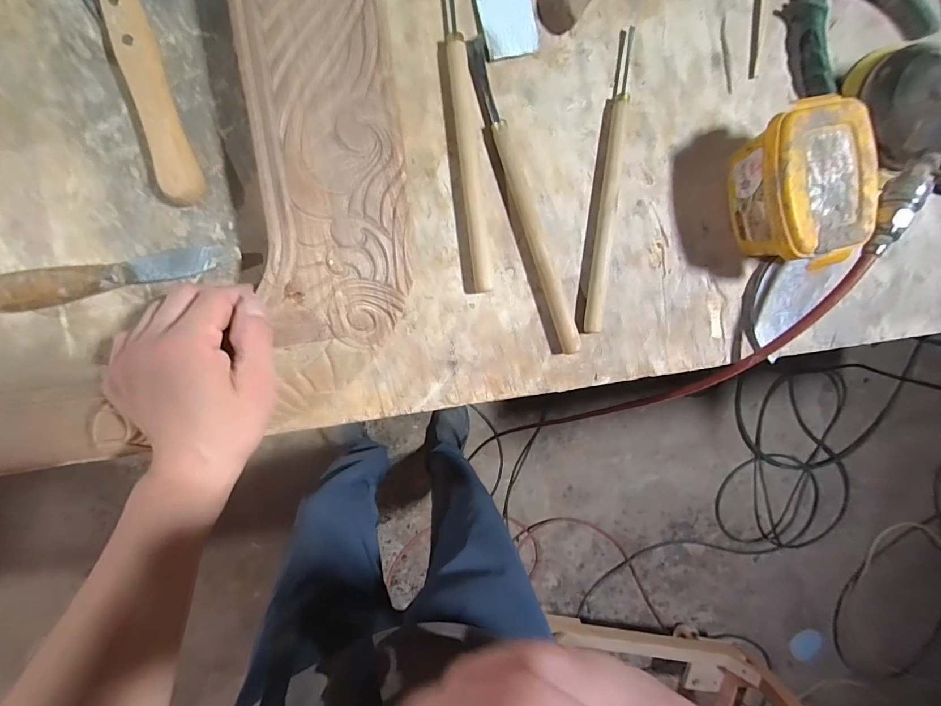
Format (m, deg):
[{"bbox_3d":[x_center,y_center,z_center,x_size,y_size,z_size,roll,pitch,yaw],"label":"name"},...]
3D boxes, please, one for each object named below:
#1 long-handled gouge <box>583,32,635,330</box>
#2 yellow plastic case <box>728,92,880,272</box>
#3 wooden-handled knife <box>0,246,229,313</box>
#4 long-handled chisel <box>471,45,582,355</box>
[{"bbox_3d":[0.116,-0.137,0.331,0.015,0.018,0.238,5,96,-6],"label":"long-handled gouge"},{"bbox_3d":[0.253,-0.126,0.318,0.074,0.066,0.114,-17,98,-4],"label":"yellow plastic case"},{"bbox_3d":[-0.262,-0.056,0.294,0.154,0.022,0.023,-13,98,-4],"label":"wooden-handled knife"},{"bbox_3d":[0.044,-0.119,0.322,0.017,0.017,0.248,-20,98,-3],"label":"long-handled chisel"}]

